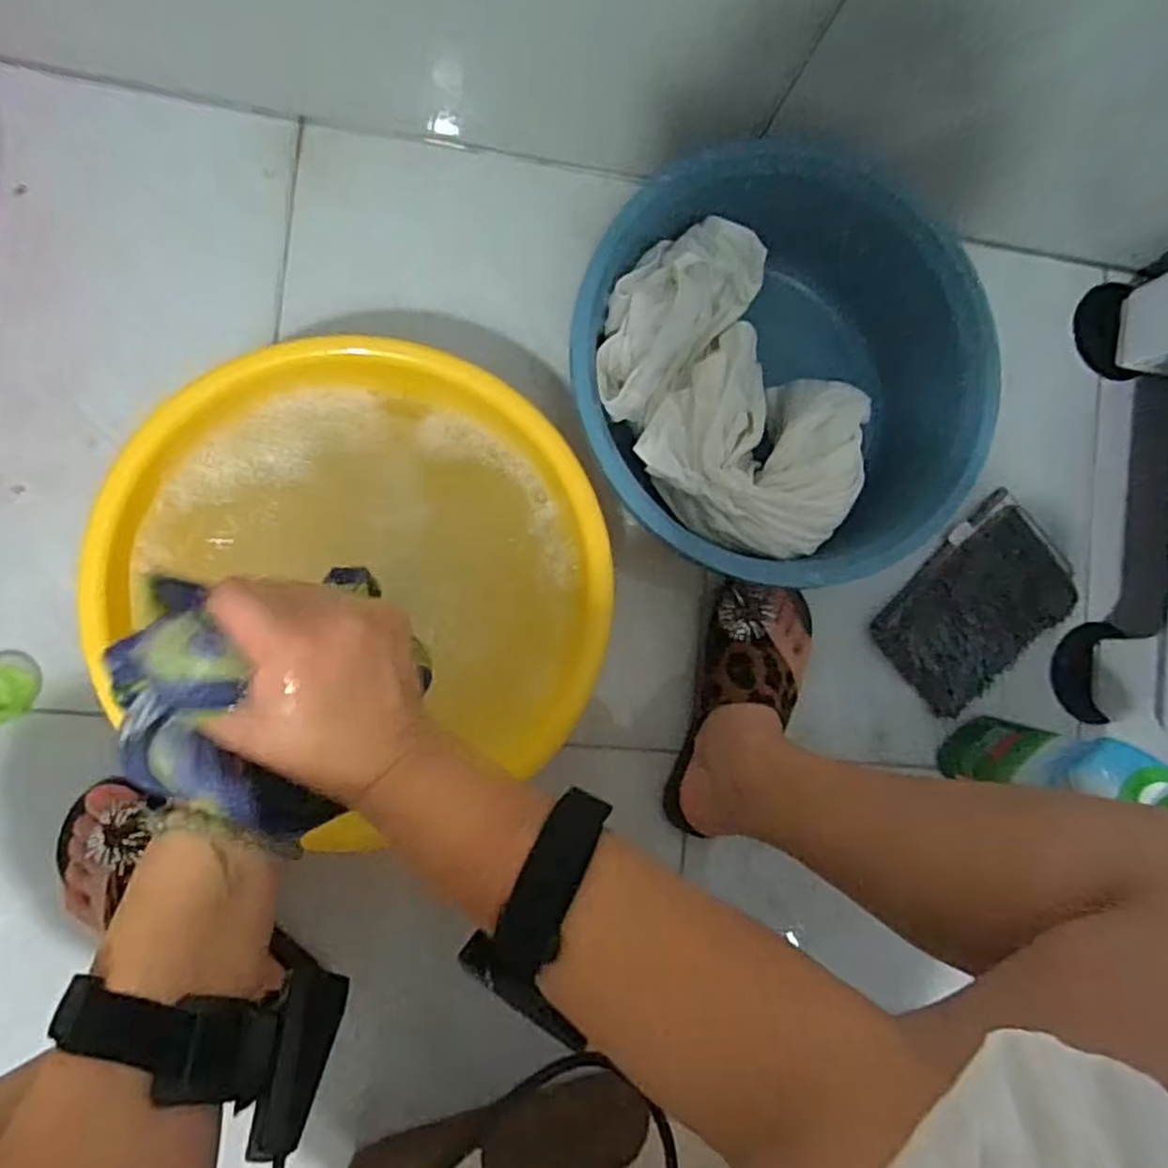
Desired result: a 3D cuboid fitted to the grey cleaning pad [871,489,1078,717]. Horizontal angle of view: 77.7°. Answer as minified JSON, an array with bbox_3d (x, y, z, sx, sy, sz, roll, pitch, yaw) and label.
[{"bbox_3d":[0.385,0.019,0.704,0.203,0.022,0.131,-41,94,-9],"label":"grey cleaning pad"}]

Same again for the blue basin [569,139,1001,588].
[{"bbox_3d":[0.153,-0.179,0.620,0.329,0.122,0.347,-4,88,-9],"label":"blue basin"}]

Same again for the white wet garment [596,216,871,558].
[{"bbox_3d":[0.121,-0.151,0.617,0.170,0.119,0.261,-39,94,-7],"label":"white wet garment"}]

